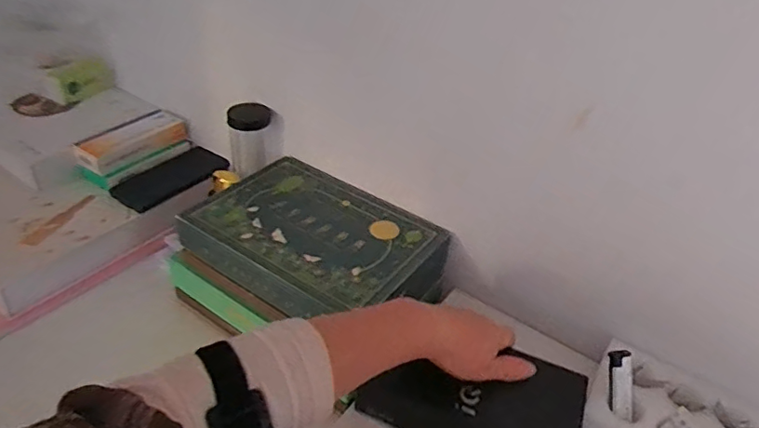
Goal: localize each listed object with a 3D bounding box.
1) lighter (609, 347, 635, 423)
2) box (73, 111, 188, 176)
[{"bbox_3d":[0.208,0.146,0.461,0.020,0.058,0.008,-2,-2,-10],"label":"lighter"},{"bbox_3d":[-0.338,-0.092,0.738,0.055,0.047,0.148,27,42,26],"label":"box"}]

